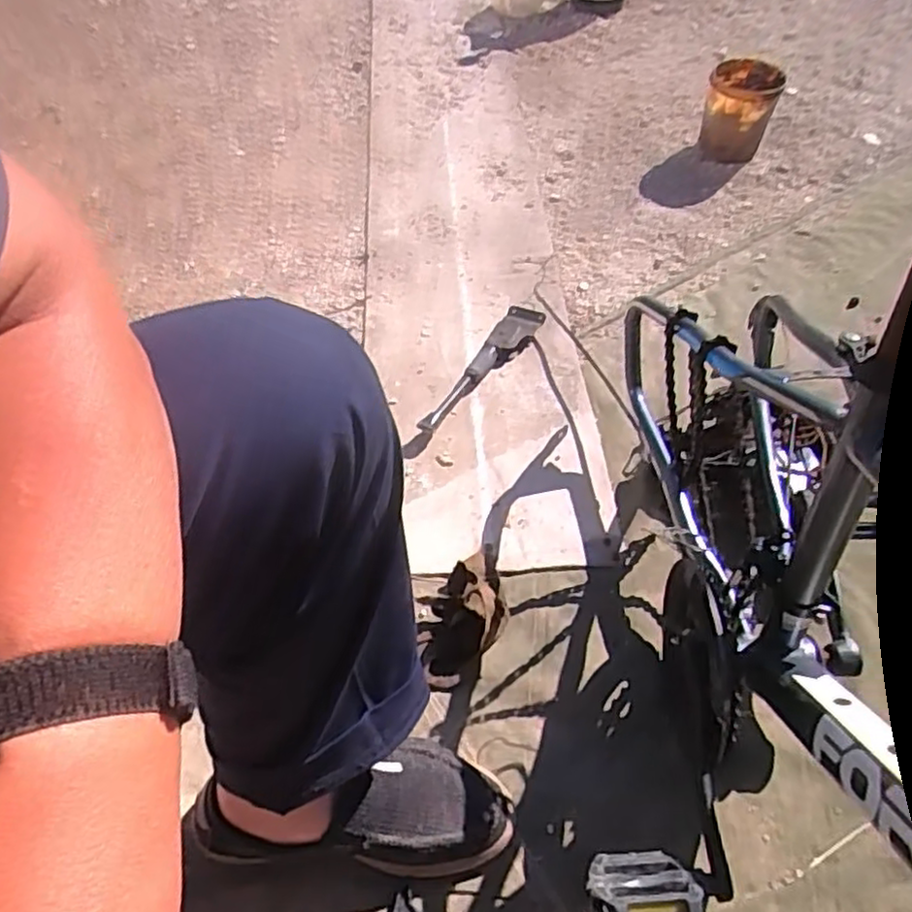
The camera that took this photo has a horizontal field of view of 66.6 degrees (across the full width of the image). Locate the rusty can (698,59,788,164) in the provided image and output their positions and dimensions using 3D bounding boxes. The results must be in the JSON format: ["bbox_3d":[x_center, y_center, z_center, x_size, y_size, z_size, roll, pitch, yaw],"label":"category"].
[{"bbox_3d":[0.449,-0.542,1.105,0.104,0.132,0.099,14,55,12],"label":"rusty can"}]

